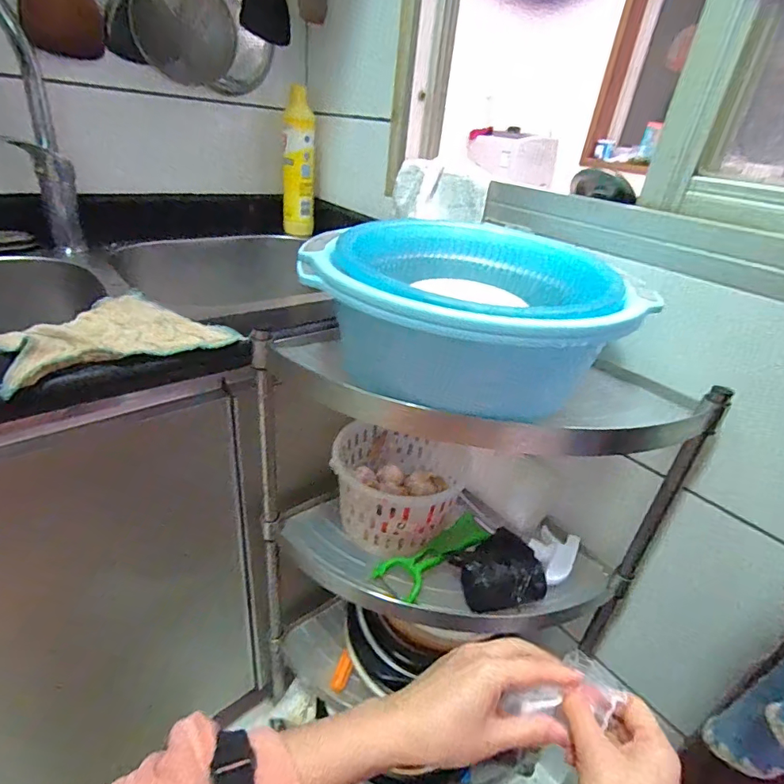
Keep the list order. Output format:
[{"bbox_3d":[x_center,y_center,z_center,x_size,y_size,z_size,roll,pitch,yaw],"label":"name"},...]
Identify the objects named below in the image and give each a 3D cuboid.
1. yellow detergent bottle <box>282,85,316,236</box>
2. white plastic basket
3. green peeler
[{"bbox_3d":[-0.172,-0.414,0.848,0.060,0.231,0.049,0,31,-12],"label":"yellow detergent bottle"},{"bbox_3d":[0.006,0.122,0.616,0.164,0.103,0.168,14,31,12],"label":"white plastic basket"},{"bbox_3d":[0.058,0.202,0.582,0.159,0.024,0.059,-20,40,-38],"label":"green peeler"}]

